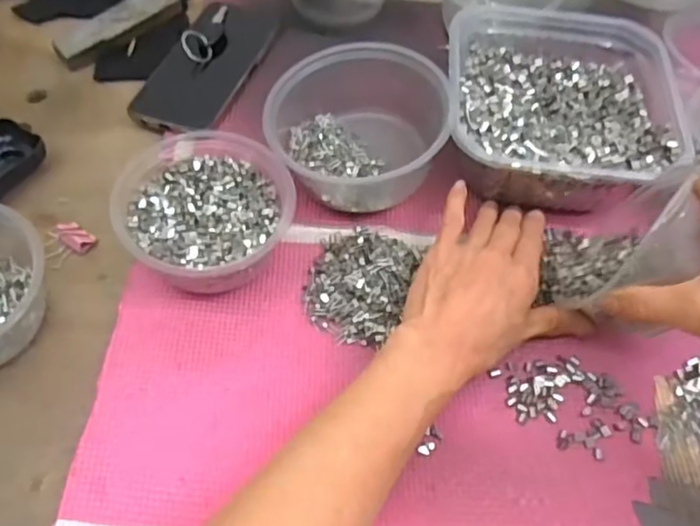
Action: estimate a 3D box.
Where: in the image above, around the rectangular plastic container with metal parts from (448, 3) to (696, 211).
[{"bbox_3d":[0.160,-0.126,0.494,0.171,0.057,0.183,6,57,-1],"label":"rectangular plastic container with metal parts"}]

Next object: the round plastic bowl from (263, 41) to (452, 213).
[{"bbox_3d":[0.008,-0.105,0.473,0.126,0.073,0.126,2,57,-4],"label":"round plastic bowl"}]

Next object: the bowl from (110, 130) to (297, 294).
[{"bbox_3d":[-0.102,-0.032,0.435,0.120,0.062,0.111,2,57,-4],"label":"bowl"}]

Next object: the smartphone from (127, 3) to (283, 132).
[{"bbox_3d":[-0.126,-0.178,0.547,0.074,0.024,0.164,21,58,8],"label":"smartphone"}]

